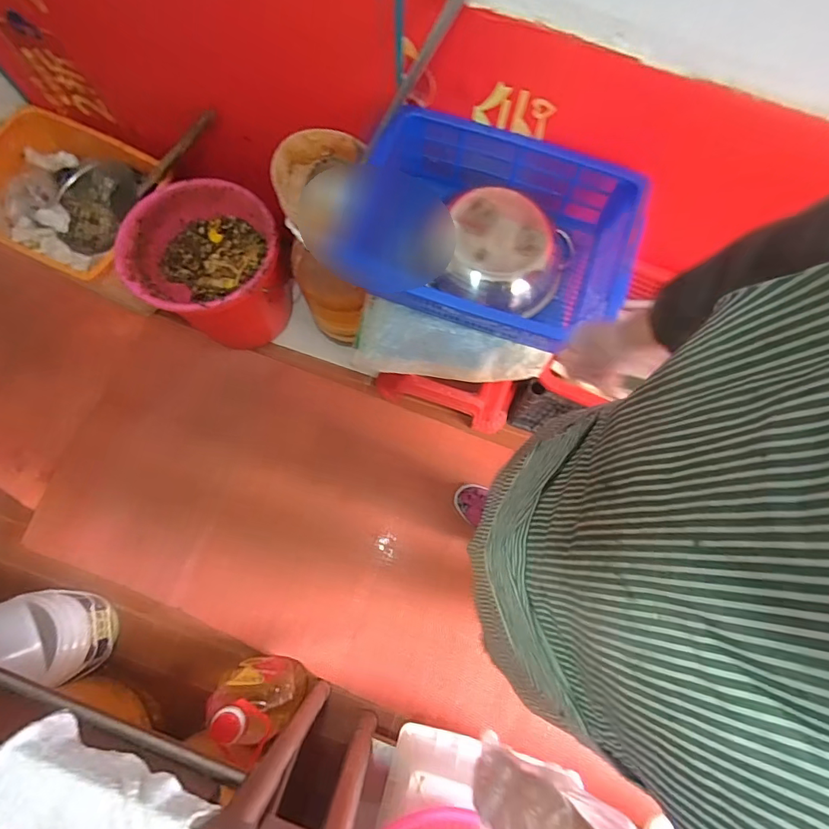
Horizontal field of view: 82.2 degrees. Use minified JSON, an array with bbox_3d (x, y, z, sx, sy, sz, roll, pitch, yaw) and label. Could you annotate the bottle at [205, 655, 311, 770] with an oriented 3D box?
[{"bbox_3d":[-0.349,0.638,1.068,0.161,0.301,0.154,0,75,-1],"label":"bottle"}]

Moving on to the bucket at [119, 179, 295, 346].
[{"bbox_3d":[-0.526,-0.373,1.320,0.362,0.385,0.355,0,75,-1],"label":"bucket"}]

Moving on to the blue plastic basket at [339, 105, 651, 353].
[{"bbox_3d":[0.150,-0.319,0.918,0.540,0.191,0.366,20,76,4],"label":"blue plastic basket"}]

